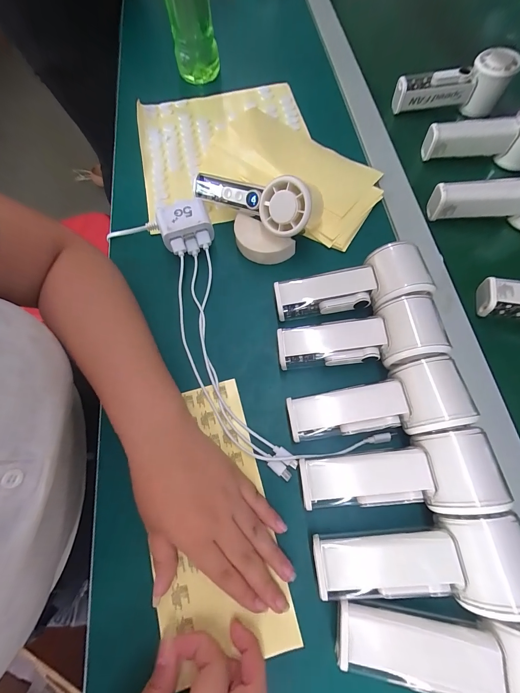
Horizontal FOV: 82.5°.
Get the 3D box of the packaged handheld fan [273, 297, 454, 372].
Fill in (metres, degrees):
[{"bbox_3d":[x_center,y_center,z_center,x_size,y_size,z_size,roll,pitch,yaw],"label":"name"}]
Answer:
[{"bbox_3d":[0.093,-0.003,0.282,0.148,0.055,0.055,-8,70,-3],"label":"packaged handheld fan"}]

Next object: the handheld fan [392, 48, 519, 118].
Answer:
[{"bbox_3d":[0.268,-0.369,0.420,0.148,0.061,0.047,-1,69,2],"label":"handheld fan"}]

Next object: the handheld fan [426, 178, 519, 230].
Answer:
[{"bbox_3d":[0.285,-0.176,0.343,0.155,0.055,0.046,8,70,4],"label":"handheld fan"}]

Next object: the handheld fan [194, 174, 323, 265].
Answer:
[{"bbox_3d":[-0.013,-0.154,0.333,0.151,0.078,0.080,16,70,6],"label":"handheld fan"}]

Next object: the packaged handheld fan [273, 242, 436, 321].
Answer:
[{"bbox_3d":[0.095,-0.056,0.302,0.153,0.055,0.057,-10,70,-3],"label":"packaged handheld fan"}]

